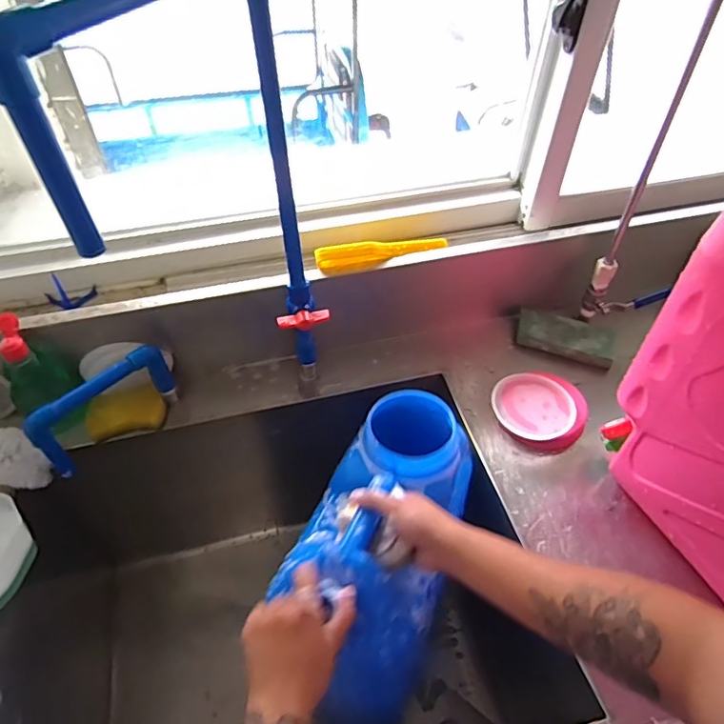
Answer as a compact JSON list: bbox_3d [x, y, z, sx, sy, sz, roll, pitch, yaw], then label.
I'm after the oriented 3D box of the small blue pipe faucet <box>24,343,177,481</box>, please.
[{"bbox_3d":[-0.328,0.057,0.684,0.023,0.100,0.178,34,57,26],"label":"small blue pipe faucet"}]

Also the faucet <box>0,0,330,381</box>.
[{"bbox_3d":[-0.128,-0.099,0.529,0.079,0.474,0.263,18,51,15],"label":"faucet"}]

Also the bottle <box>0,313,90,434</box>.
[{"bbox_3d":[-0.425,0.029,0.710,0.059,0.183,0.081,22,52,18],"label":"bottle"}]

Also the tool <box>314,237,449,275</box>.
[{"bbox_3d":[0.032,-0.157,0.761,0.191,0.034,0.039,-12,50,-11],"label":"tool"}]

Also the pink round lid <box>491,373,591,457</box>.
[{"bbox_3d":[0.246,0.067,0.745,0.123,0.033,0.111,18,51,15],"label":"pink round lid"}]

